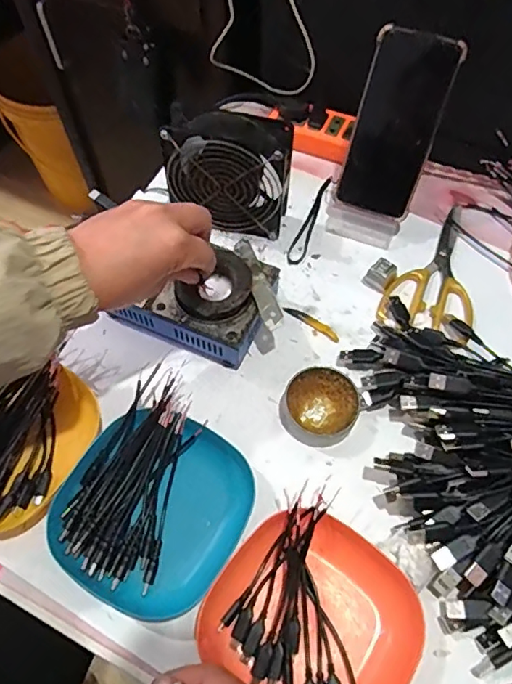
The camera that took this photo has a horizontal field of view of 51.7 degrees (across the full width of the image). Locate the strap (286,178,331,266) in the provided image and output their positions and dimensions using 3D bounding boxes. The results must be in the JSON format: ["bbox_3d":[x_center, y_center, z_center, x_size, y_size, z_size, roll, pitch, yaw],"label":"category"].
[{"bbox_3d":[0.058,-0.132,0.574,0.017,0.011,0.119,19,63,6],"label":"strap"}]

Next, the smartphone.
[{"bbox_3d":[0.136,-0.208,0.517,0.079,0.165,0.006,20,31,11],"label":"smartphone"}]

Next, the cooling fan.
[{"bbox_3d":[-0.026,-0.168,0.534,0.119,0.122,0.056,8,63,5],"label":"cooling fan"}]

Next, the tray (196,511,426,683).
[{"bbox_3d":[0.043,0.199,0.378,0.138,0.027,0.132,39,69,19],"label":"tray"}]

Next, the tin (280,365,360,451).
[{"bbox_3d":[0.057,0.056,0.460,0.064,0.026,0.062,0,62,0],"label":"tin"}]

